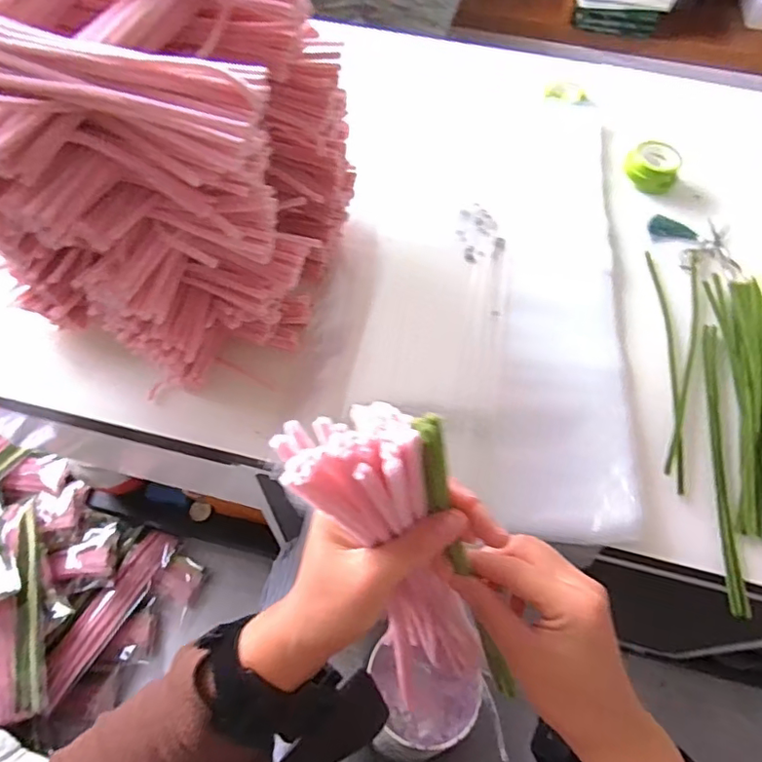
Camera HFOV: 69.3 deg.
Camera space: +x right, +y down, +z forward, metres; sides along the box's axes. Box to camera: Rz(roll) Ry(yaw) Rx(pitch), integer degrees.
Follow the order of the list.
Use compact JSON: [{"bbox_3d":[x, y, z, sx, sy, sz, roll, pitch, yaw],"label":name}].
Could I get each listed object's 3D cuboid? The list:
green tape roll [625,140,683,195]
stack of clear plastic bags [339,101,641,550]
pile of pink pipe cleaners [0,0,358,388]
[{"bbox_3d":[0.352,-0.277,0.711,0.058,0.031,0.062,1,60,-1],"label":"green tape roll"},{"bbox_3d":[0.132,-0.130,0.628,0.266,0.029,0.584,9,60,3],"label":"stack of clear plastic bags"},{"bbox_3d":[-0.218,-0.177,0.468,0.331,0.288,0.245,14,60,7],"label":"pile of pink pipe cleaners"}]

